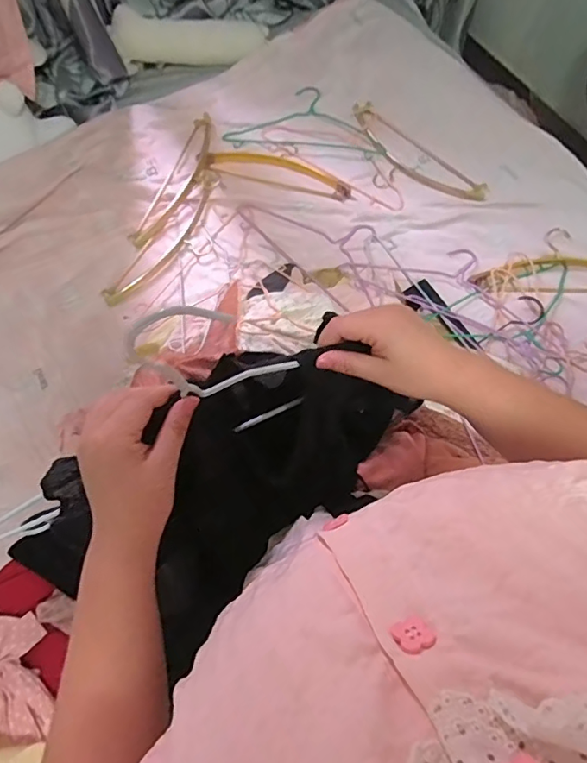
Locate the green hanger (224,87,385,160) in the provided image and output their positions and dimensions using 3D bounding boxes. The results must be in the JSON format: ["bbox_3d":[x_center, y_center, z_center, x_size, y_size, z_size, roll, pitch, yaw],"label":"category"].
[{"bbox_3d":[0.035,-0.628,1.217,0.375,0.011,0.203,8,71,6],"label":"green hanger"}]

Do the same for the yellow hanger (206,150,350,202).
[{"bbox_3d":[-0.034,-0.480,1.162,0.338,0.011,0.090,17,69,8],"label":"yellow hanger"}]

